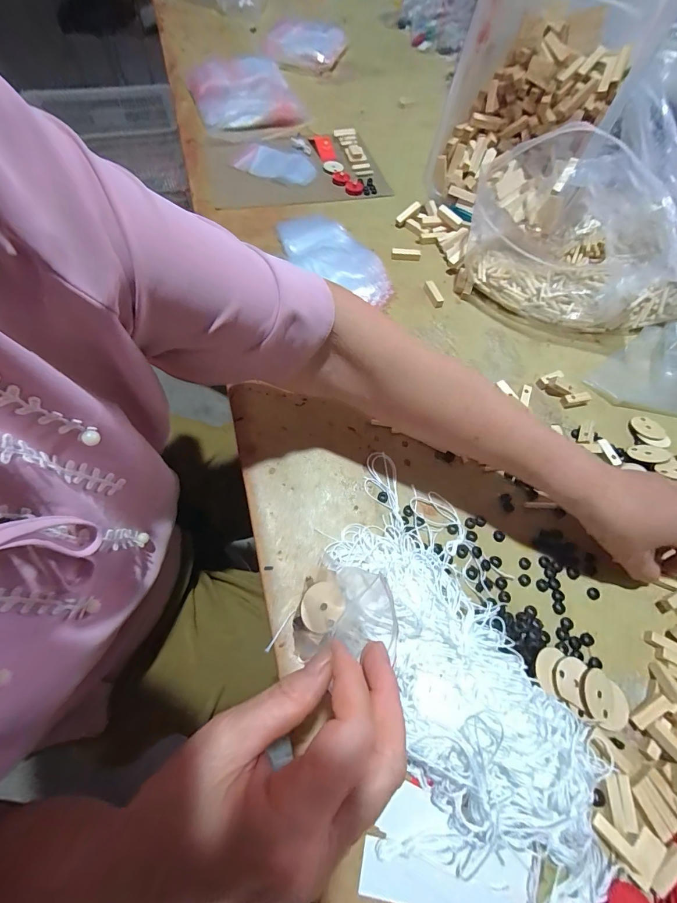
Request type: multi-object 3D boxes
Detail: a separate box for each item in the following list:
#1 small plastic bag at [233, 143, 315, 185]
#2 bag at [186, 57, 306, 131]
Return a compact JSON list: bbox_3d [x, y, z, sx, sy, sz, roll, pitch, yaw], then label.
[{"bbox_3d":[-0.104,-0.479,0.612,0.132,0.012,0.092,17,64,5],"label":"small plastic bag"},{"bbox_3d":[-0.183,-0.694,0.702,0.185,0.056,0.204,-20,66,-13],"label":"bag"}]

